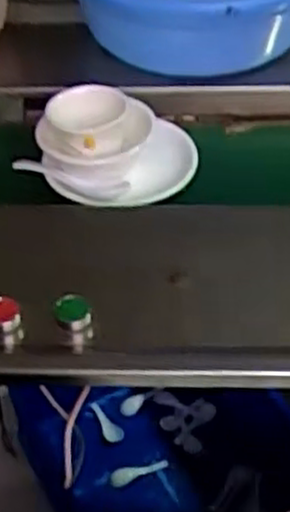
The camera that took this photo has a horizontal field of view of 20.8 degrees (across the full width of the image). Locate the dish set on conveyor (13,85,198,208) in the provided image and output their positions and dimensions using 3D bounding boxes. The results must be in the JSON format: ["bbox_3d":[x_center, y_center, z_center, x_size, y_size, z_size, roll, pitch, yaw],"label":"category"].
[{"bbox_3d":[-0.026,-0.108,0.764,0.136,0.065,0.144,-1,43,1],"label":"dish set on conveyor"}]

